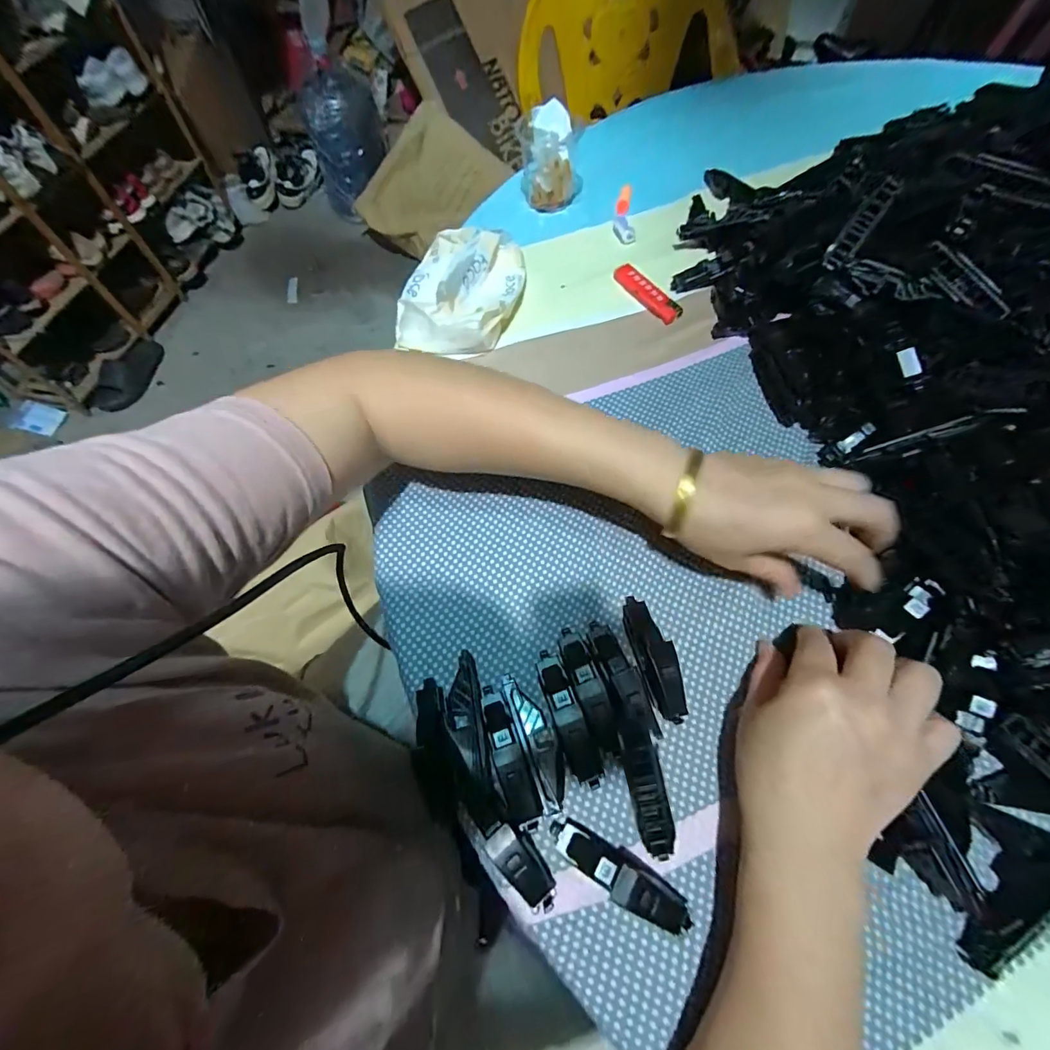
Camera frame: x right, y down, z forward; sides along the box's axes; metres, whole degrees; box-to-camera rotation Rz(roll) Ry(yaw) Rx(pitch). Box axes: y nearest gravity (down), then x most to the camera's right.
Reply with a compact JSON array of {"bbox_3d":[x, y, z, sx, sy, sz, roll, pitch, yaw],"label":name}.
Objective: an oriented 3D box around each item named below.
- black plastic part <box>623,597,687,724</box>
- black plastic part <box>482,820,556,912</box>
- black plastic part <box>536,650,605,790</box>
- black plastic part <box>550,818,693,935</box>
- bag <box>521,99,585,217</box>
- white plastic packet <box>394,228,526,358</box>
[{"bbox_3d":[0.083,0.084,0.294,0.021,0.021,0.079,-13,64,-3],"label":"black plastic part"},{"bbox_3d":[-0.001,0.188,0.250,0.020,0.016,0.051,-40,85,-15],"label":"black plastic part"},{"bbox_3d":[0.027,0.120,0.287,0.019,0.005,0.082,-19,64,-6],"label":"black plastic part"},{"bbox_3d":[0.052,0.189,0.246,0.079,0.021,0.021,29,69,16],"label":"black plastic part"},{"bbox_3d":[0.028,-0.395,0.495,0.066,0.079,0.066,3,64,5],"label":"bag"},{"bbox_3d":[-0.063,-0.221,0.426,0.112,0.030,0.162,6,64,6],"label":"white plastic packet"}]

